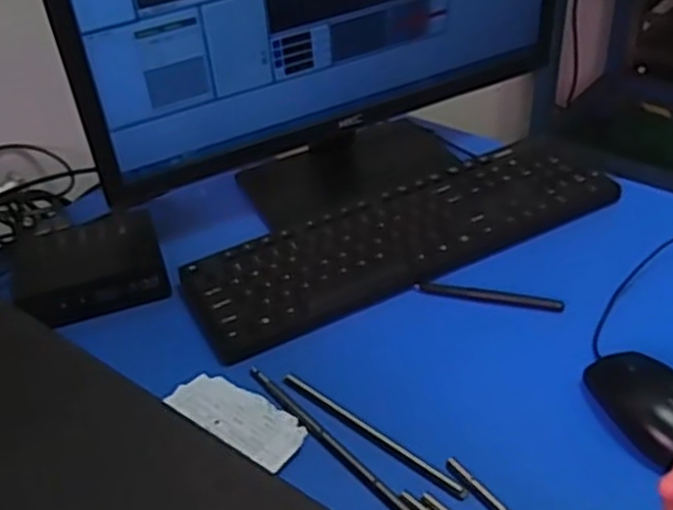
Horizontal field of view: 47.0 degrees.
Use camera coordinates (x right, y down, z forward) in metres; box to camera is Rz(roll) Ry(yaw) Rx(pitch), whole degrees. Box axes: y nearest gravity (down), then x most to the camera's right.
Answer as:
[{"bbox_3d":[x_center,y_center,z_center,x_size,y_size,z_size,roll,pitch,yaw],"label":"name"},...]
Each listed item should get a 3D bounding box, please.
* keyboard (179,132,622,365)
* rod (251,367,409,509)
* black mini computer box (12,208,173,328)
[{"bbox_3d":[0.069,-0.022,0.761,0.432,0.033,0.125,-20,41,-19],"label":"keyboard"},{"bbox_3d":[0.002,0.148,0.583,0.010,0.004,0.224,-30,44,-28],"label":"rod"},{"bbox_3d":[-0.233,0.012,0.735,0.132,0.042,0.108,-16,39,-13],"label":"black mini computer box"}]

